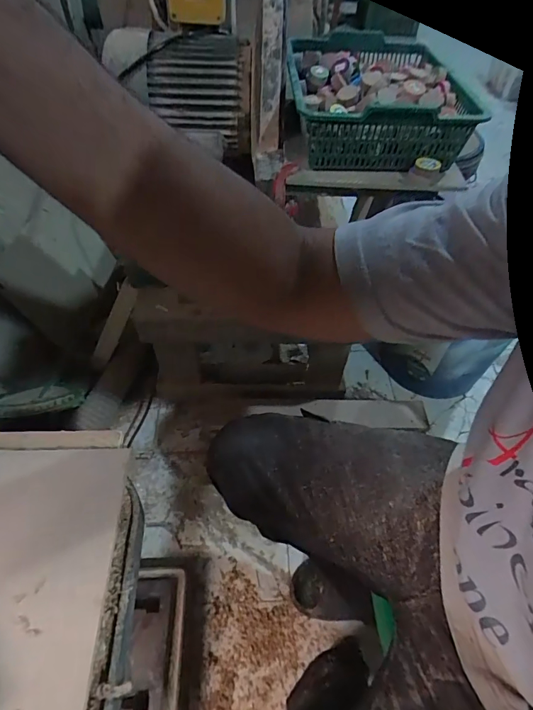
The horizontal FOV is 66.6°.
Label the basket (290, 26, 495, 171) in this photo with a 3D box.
[{"bbox_3d":[0.150,-0.364,0.582,0.219,0.093,0.290,-1,52,-4],"label":"basket"}]

